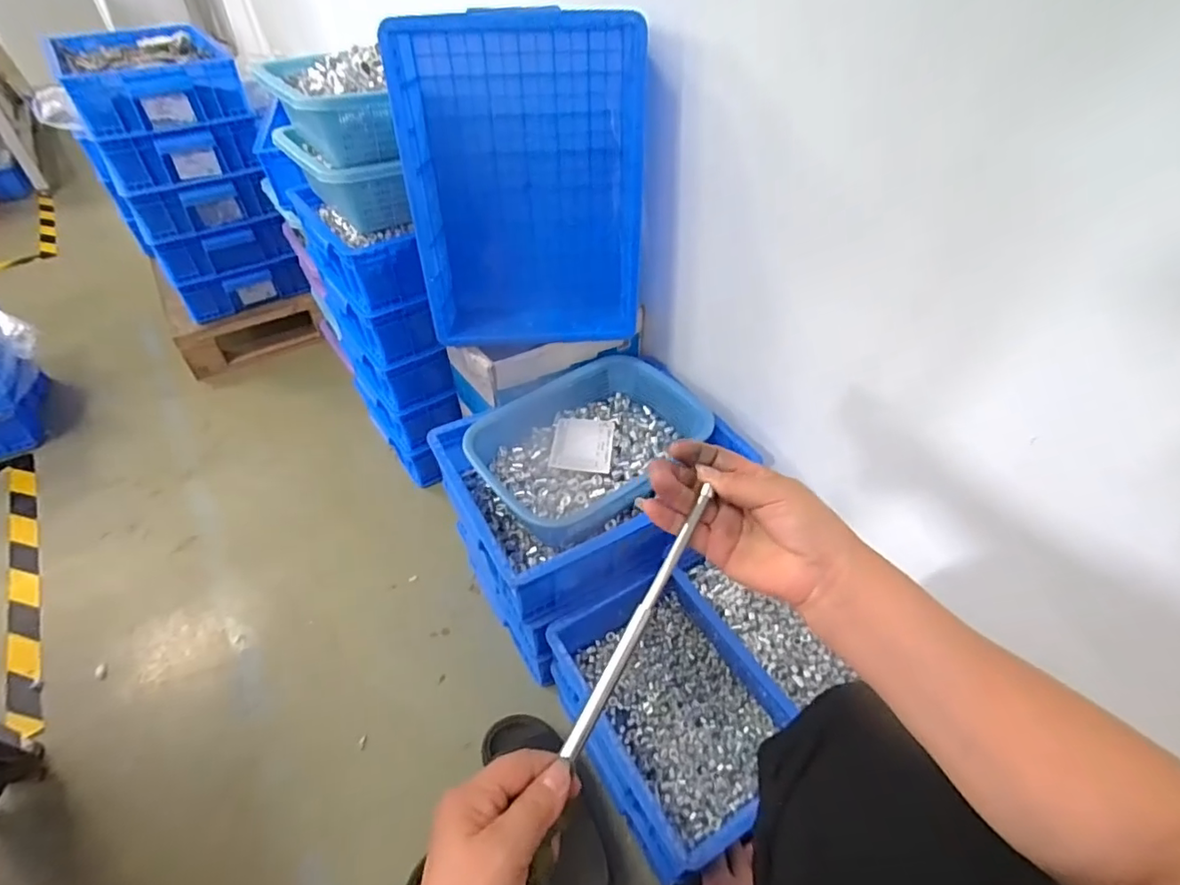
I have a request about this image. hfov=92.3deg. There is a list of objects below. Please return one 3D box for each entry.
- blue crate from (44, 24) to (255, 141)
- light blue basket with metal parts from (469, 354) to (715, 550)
[{"bbox_3d":[-0.925,-0.774,1.185,0.294,0.124,0.343,-28,52,-26],"label":"blue crate"},{"bbox_3d":[-0.008,-0.004,0.856,0.325,0.092,0.239,-26,51,-25],"label":"light blue basket with metal parts"}]

